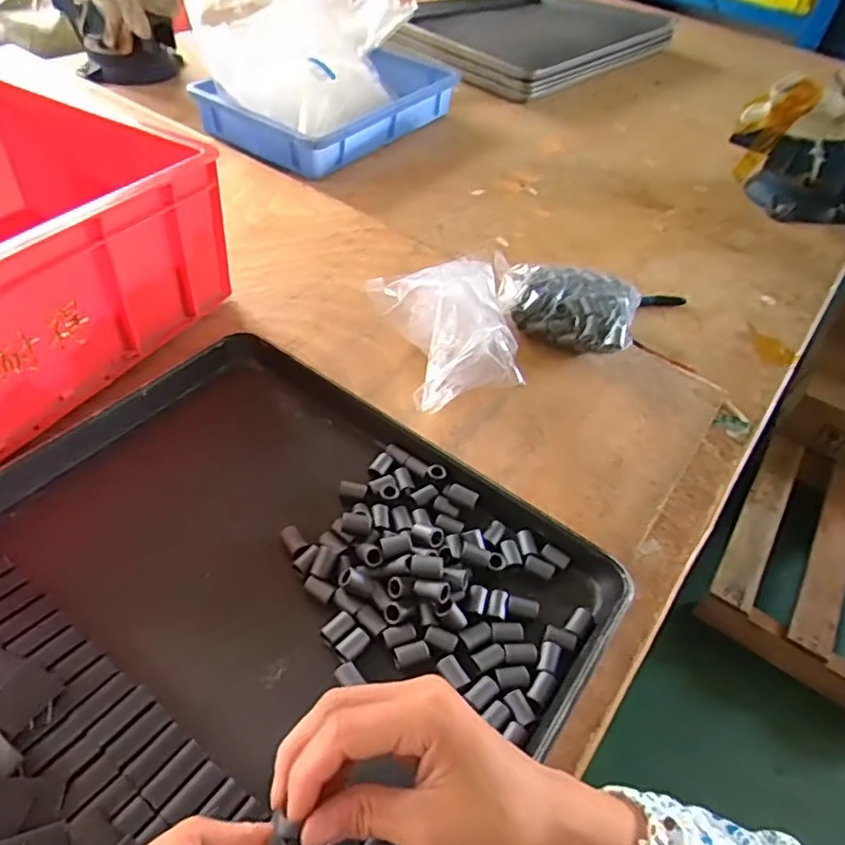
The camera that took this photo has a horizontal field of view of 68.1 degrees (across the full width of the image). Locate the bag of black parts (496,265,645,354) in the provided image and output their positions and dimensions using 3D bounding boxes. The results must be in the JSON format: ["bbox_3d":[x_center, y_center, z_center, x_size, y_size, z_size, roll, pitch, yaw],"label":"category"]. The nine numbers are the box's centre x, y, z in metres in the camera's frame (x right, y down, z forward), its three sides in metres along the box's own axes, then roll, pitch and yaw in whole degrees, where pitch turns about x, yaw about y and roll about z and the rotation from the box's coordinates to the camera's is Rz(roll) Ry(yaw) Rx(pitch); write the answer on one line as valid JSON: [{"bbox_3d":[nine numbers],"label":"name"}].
[{"bbox_3d":[0.147,-0.122,0.654,0.147,0.056,0.112,20,48,10],"label":"bag of black parts"}]

